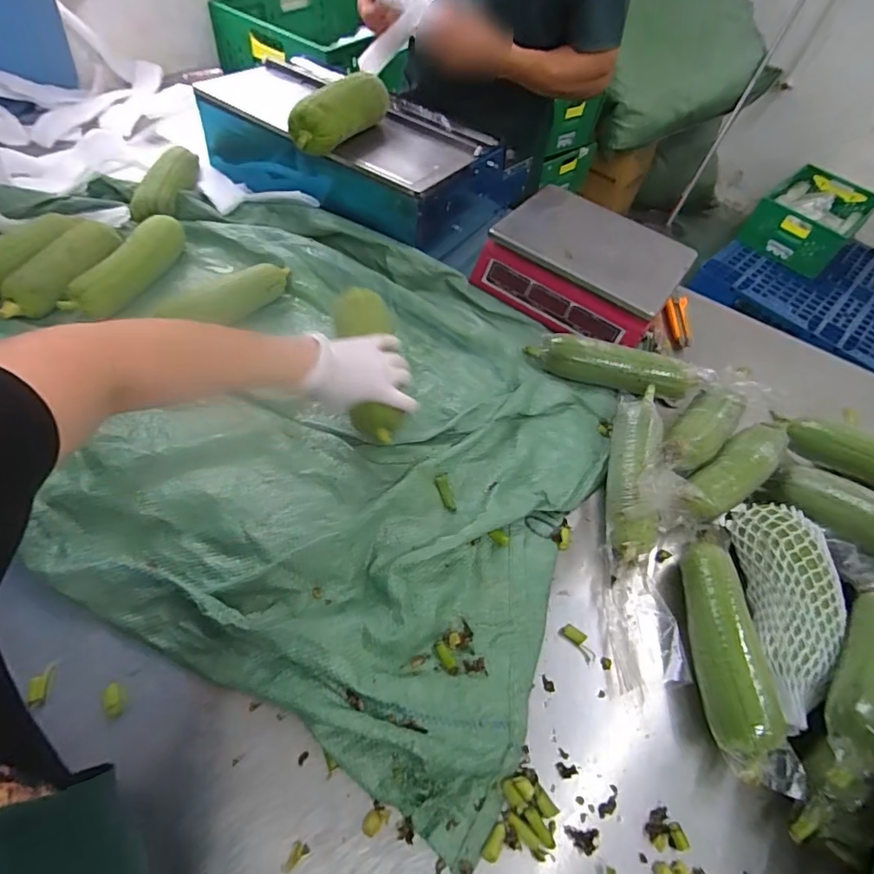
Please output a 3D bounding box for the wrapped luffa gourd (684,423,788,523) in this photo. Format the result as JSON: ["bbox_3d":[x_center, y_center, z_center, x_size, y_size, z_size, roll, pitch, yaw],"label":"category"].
[{"bbox_3d":[0.387,0.044,0.640,0.196,0.051,0.064,-30,64,-26],"label":"wrapped luffa gourd"}]

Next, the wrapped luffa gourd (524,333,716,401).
[{"bbox_3d":[0.261,-0.102,0.721,0.245,0.062,0.051,19,54,6],"label":"wrapped luffa gourd"}]

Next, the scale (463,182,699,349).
[{"bbox_3d":[0.245,-0.286,0.824,0.293,0.094,0.234,33,57,15],"label":"scale"}]

